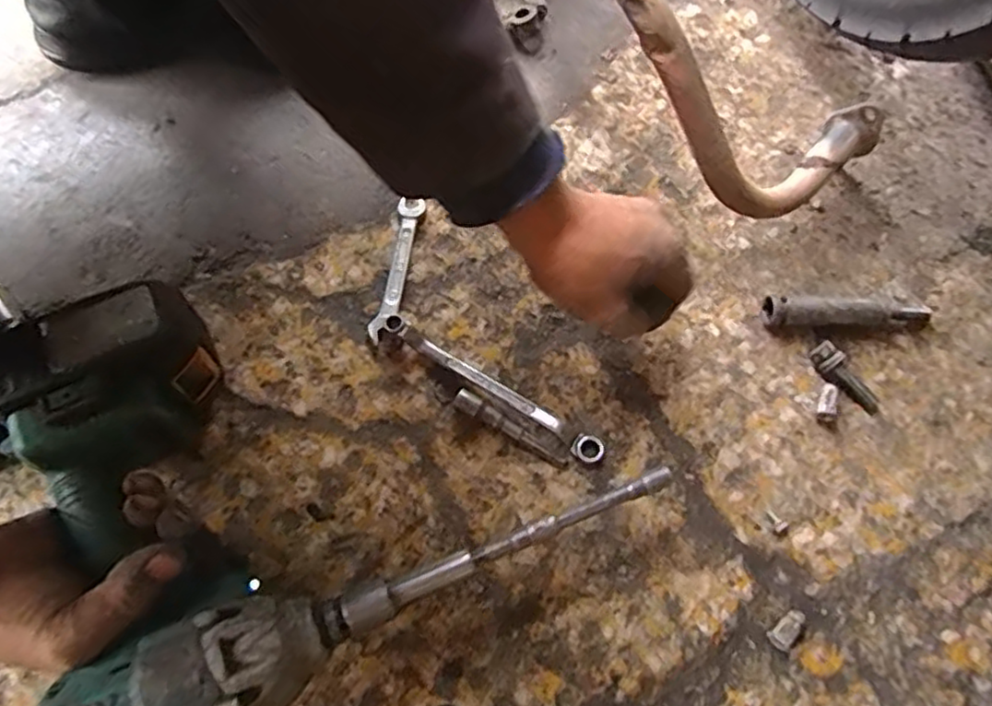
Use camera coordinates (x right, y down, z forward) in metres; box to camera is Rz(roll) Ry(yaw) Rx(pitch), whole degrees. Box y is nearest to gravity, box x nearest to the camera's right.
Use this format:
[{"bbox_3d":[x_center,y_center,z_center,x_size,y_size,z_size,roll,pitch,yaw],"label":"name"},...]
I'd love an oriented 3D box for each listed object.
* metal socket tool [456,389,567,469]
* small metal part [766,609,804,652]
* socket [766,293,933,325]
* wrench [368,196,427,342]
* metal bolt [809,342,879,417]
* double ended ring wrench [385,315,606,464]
[{"bbox_3d":[0.009,0.050,0.439,0.082,0.011,0.011,33,71,10],"label":"metal socket tool"},{"bbox_3d":[0.175,0.165,0.407,0.015,0.011,0.025,42,73,13],"label":"small metal part"},{"bbox_3d":[0.248,-0.028,0.473,0.117,0.024,0.018,1,69,-2],"label":"socket"},{"bbox_3d":[-0.071,-0.059,0.480,0.017,0.005,0.109,10,69,1],"label":"wrench"},{"bbox_3d":[0.238,0.017,0.462,0.017,0.014,0.056,-40,75,-16],"label":"metal bolt"},{"bbox_3d":[-0.002,0.022,0.448,0.164,0.015,0.017,31,71,9],"label":"double ended ring wrench"}]

